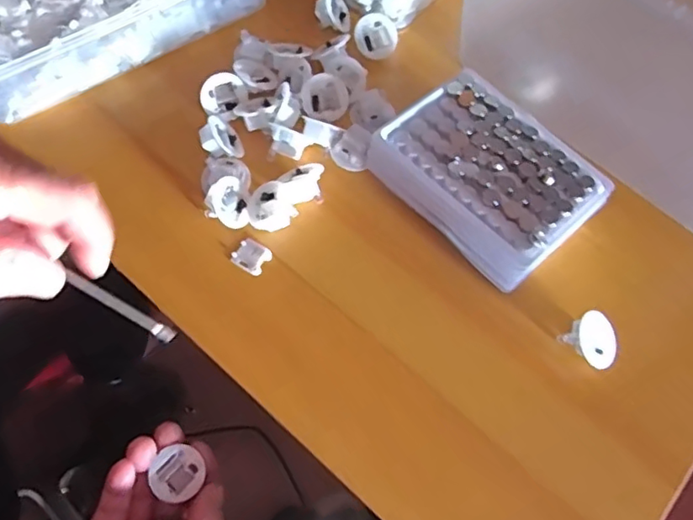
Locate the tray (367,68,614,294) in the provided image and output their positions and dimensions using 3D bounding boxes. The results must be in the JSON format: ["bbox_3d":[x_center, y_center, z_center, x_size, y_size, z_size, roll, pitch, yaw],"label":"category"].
[{"bbox_3d":[0.092,-0.058,0.374,0.099,0.024,0.131,-42,75,-18],"label":"tray"}]

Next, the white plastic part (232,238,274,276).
[{"bbox_3d":[-0.062,-0.003,0.374,0.023,0.004,0.020,32,69,10],"label":"white plastic part"}]

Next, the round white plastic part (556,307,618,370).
[{"bbox_3d":[0.151,0.048,0.348,0.029,0.021,0.030,-43,73,-5],"label":"round white plastic part"}]

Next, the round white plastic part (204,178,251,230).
[{"bbox_3d":[-0.079,-0.036,0.377,0.028,0.021,0.027,1,67,-3],"label":"round white plastic part"}]

